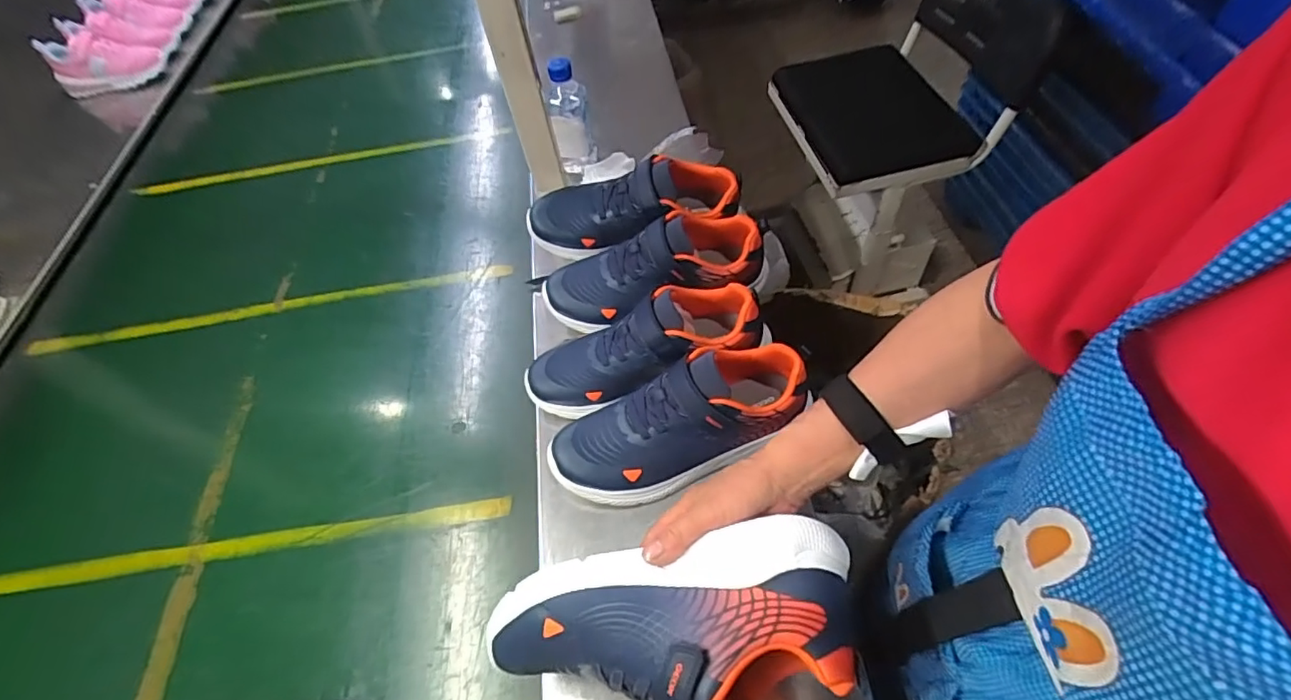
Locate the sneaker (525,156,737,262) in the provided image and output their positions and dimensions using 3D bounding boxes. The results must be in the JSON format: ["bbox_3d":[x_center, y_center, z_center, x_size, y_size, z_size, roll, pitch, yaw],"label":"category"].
[{"bbox_3d":[-0.017,-0.176,0.698,0.255,0.087,0.087,-7,54,3],"label":"sneaker"}]

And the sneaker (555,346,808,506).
[{"bbox_3d":[0.035,0.067,0.552,0.264,0.087,0.104,-16,54,-4],"label":"sneaker"}]

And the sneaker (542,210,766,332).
[{"bbox_3d":[0.006,-0.096,0.658,0.249,0.093,0.095,-15,54,-3],"label":"sneaker"}]

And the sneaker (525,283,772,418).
[{"bbox_3d":[-0.005,-0.001,0.610,0.254,0.103,0.093,-24,57,3],"label":"sneaker"}]

